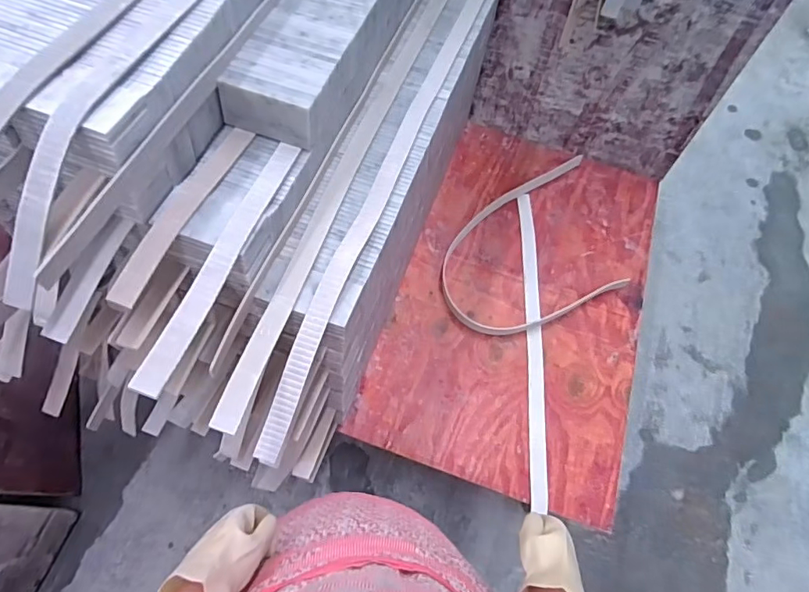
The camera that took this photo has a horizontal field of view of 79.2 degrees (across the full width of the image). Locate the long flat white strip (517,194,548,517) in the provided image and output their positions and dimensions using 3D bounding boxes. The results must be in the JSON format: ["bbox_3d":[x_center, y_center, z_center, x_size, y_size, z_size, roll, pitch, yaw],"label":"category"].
[{"bbox_3d":[0.313,0.085,1.188,0.040,0.010,0.798,2,64,4],"label":"long flat white strip"}]

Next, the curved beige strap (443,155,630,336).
[{"bbox_3d":[0.340,-0.133,1.295,0.576,0.058,0.407,-23,63,-12],"label":"curved beige strap"}]

